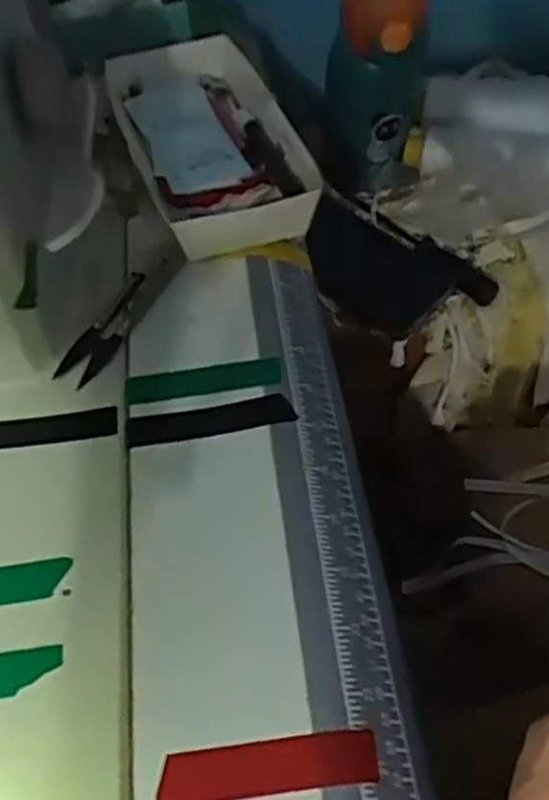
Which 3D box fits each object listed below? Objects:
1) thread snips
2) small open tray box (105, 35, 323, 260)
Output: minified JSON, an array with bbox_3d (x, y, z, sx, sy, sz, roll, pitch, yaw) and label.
[{"bbox_3d":[-0.090,-0.039,0.399,0.024,0.008,0.079,11,52,15],"label":"thread snips"},{"bbox_3d":[-0.043,-0.164,0.475,0.098,0.040,0.200,-18,51,-9],"label":"small open tray box"}]

